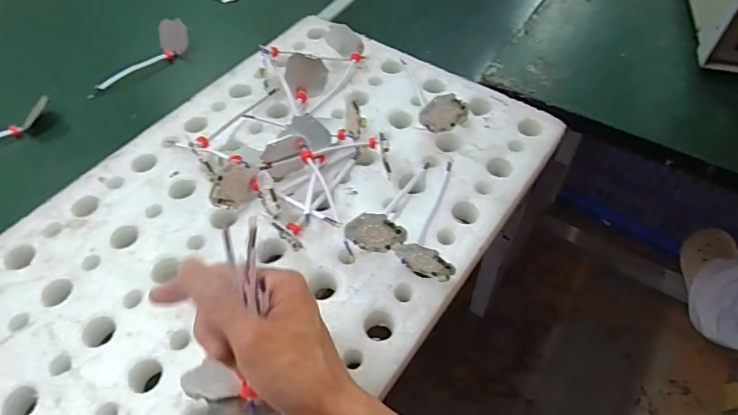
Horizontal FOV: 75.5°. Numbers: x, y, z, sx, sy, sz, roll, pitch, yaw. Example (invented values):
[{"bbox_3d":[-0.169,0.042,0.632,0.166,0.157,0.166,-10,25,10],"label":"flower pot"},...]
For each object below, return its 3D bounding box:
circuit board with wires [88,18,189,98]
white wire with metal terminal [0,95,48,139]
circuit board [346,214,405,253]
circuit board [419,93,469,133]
[{"bbox_3d":[-0.321,-0.208,0.657,0.153,0.048,0.033,-35,59,-21],"label":"circuit board with wires"},{"bbox_3d":[-0.474,-0.088,0.587,0.163,0.022,0.032,-28,57,-17],"label":"white wire with metal terminal"},{"bbox_3d":[0.004,0.023,0.413,0.043,0.045,0.005,37,38,-19],"label":"circuit board"},{"bbox_3d":[0.079,-0.098,0.505,0.050,0.043,0.007,-9,38,0],"label":"circuit board"}]

